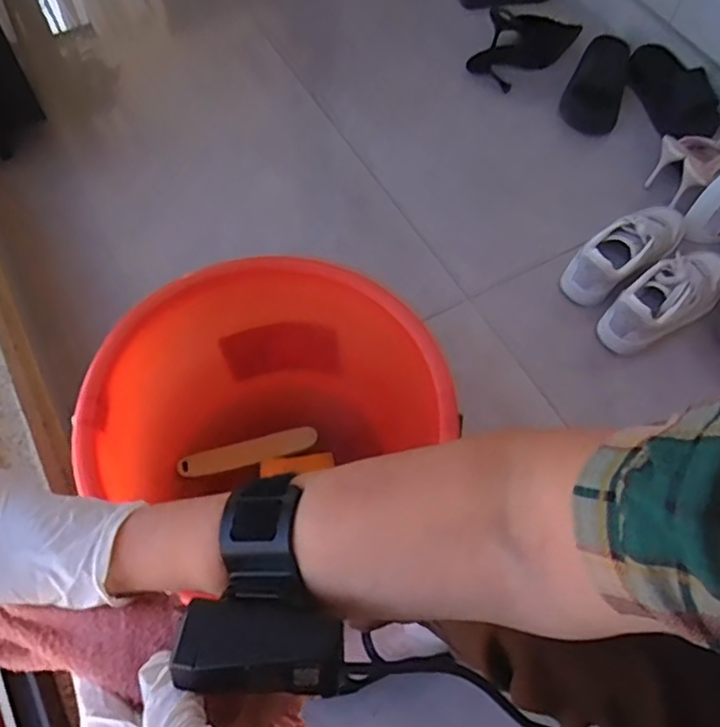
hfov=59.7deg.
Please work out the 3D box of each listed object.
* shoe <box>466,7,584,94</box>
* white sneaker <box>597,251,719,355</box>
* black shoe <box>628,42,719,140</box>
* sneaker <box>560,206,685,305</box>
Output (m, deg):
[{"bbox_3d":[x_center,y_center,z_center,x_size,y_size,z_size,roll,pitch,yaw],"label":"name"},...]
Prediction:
[{"bbox_3d":[0.305,-0.613,1.195,0.221,0.065,0.125,-30,67,-17],"label":"shoe"},{"bbox_3d":[0.463,-0.100,0.921,0.234,0.095,0.084,-27,66,-16],"label":"white sneaker"},{"bbox_3d":[0.556,-0.490,1.116,0.111,0.065,0.236,-10,63,-8],"label":"black shoe"},{"bbox_3d":[0.418,-0.176,0.968,0.229,0.095,0.089,-37,70,-20],"label":"sneaker"}]

